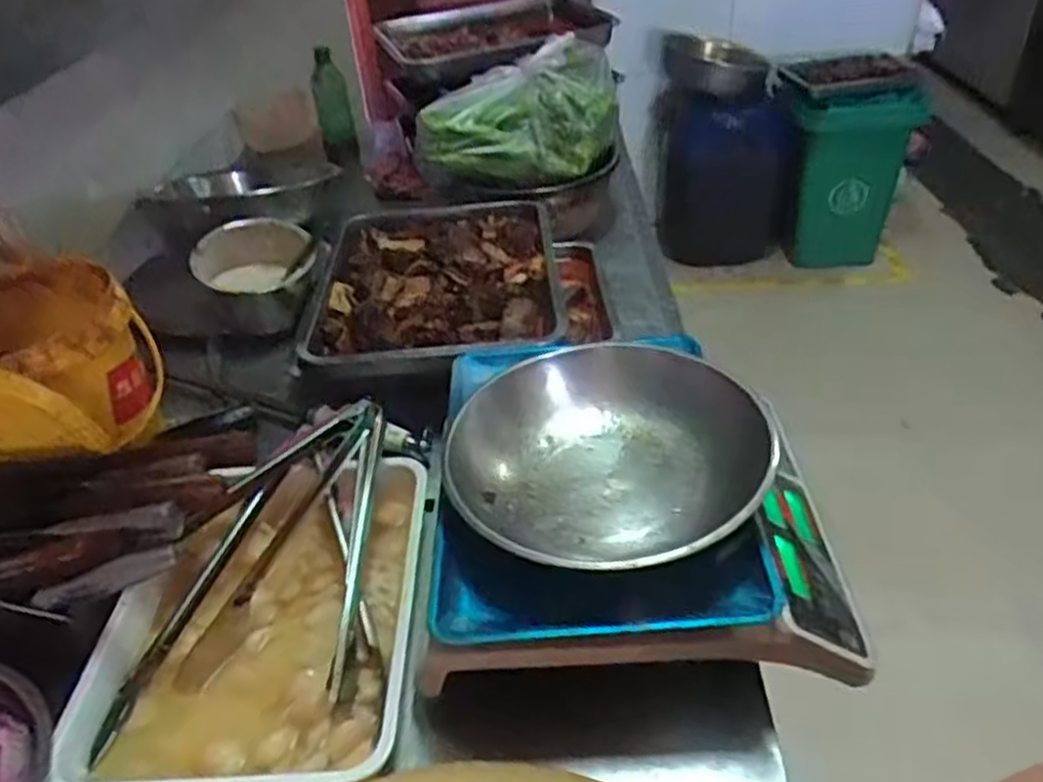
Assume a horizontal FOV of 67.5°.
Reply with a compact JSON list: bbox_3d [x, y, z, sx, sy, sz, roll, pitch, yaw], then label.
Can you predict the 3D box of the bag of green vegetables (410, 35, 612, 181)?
[{"bbox_3d":[-0.008,-0.376,1.076,0.278,0.179,0.174,-3,37,3],"label":"bag of green vegetables"}]

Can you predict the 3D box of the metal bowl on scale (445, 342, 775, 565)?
[{"bbox_3d":[0.072,0.056,0.606,0.218,0.075,0.225,-3,37,2],"label":"metal bowl on scale"}]

